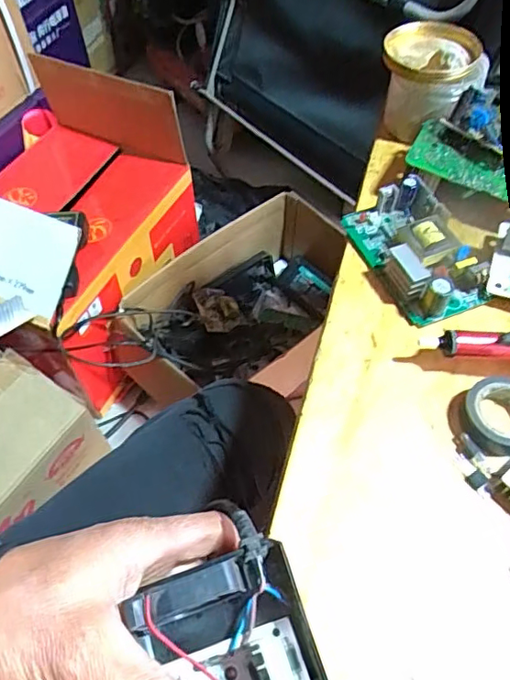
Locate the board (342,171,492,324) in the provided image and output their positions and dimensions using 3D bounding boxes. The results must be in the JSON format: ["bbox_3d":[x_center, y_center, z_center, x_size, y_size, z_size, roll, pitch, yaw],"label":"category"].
[{"bbox_3d":[0.128,-0.074,0.428,0.068,0.030,0.120,-20,58,-12],"label":"board"}]

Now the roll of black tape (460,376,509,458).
[{"bbox_3d":[0.159,0.051,0.353,0.049,0.022,0.047,0,56,0],"label":"roll of black tape"}]

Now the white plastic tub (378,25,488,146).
[{"bbox_3d":[0.163,-0.244,0.514,0.089,0.080,0.087,0,56,0],"label":"white plastic tub"}]

